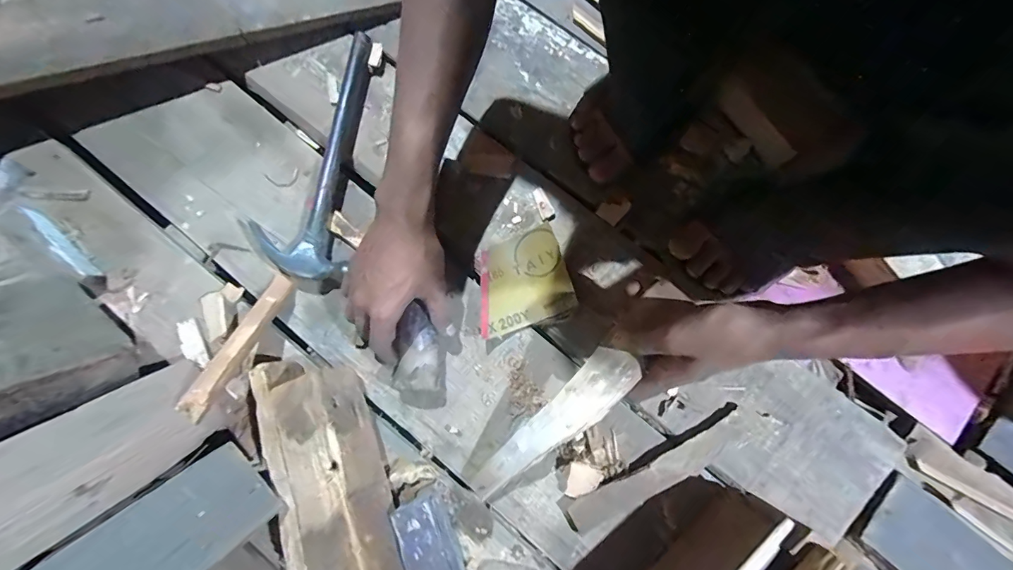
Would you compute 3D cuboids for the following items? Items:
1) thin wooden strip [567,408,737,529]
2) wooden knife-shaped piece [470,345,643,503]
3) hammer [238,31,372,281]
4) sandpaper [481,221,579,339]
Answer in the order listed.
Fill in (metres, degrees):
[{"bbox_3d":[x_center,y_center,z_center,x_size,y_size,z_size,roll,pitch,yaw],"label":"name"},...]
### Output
[{"bbox_3d":[0.165,0.203,0.463,0.210,0.016,0.033,-28,81,-6],"label":"thin wooden strip"},{"bbox_3d":[0.044,0.143,0.419,0.207,0.006,0.046,-49,59,12],"label":"wooden knife-shaped piece"},{"bbox_3d":[-0.241,-0.159,0.518,0.123,0.032,0.306,3,81,0],"label":"hammer"},{"bbox_3d":[0.015,-0.004,0.495,0.109,0.021,0.106,-18,81,-3],"label":"sandpaper"}]

